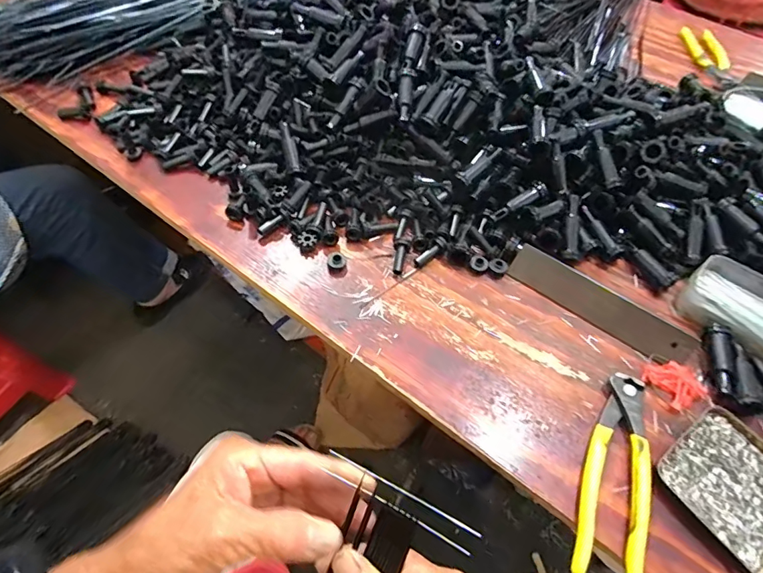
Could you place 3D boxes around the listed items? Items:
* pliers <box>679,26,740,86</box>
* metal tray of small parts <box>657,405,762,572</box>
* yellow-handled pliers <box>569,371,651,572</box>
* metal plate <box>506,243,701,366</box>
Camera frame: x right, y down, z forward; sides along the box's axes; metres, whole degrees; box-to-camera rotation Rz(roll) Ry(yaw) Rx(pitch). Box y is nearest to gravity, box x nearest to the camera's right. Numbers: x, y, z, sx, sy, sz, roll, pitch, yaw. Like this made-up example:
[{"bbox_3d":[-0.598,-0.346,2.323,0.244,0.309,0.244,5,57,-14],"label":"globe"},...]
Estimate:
[{"bbox_3d":[0.523,-0.363,0.742,0.052,0.009,0.174,1,55,0],"label":"pliers"},{"bbox_3d":[0.280,0.154,0.369,0.094,0.009,0.098,-29,60,-20],"label":"metal tray of small parts"},{"bbox_3d":[0.184,0.145,0.367,0.046,0.014,0.165,20,57,13],"label":"yellow-handled pliers"},{"bbox_3d":[0.206,0.017,0.449,0.173,0.006,0.038,33,92,20],"label":"metal plate"}]

